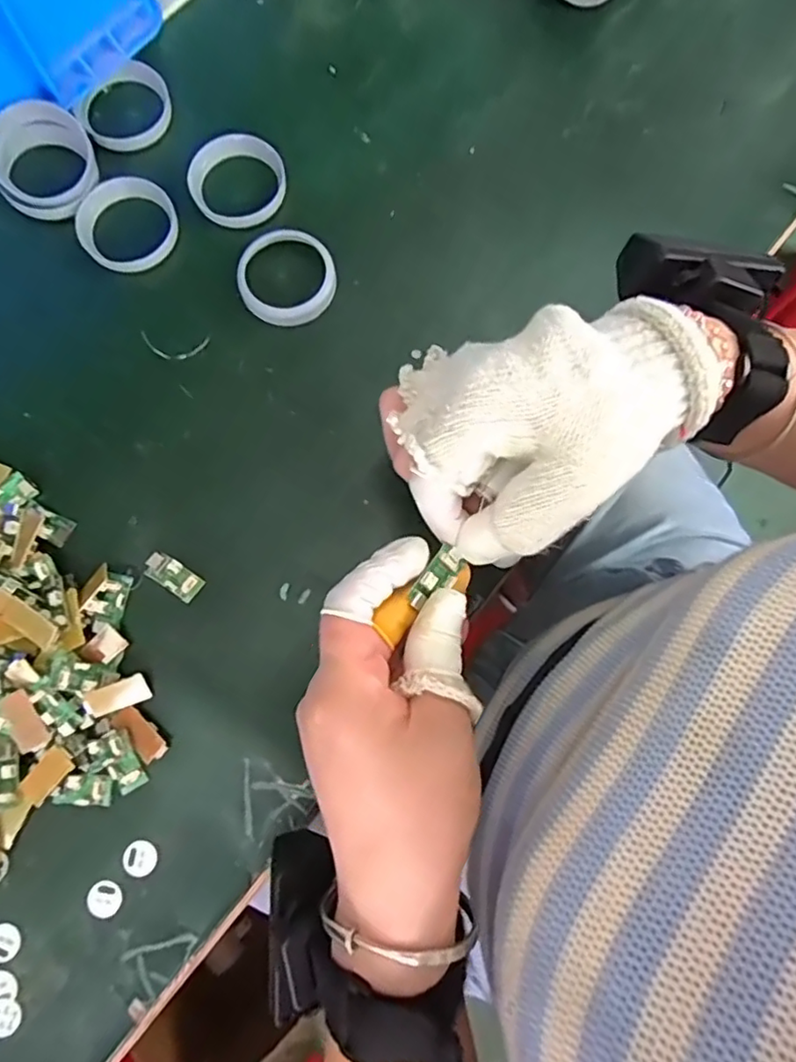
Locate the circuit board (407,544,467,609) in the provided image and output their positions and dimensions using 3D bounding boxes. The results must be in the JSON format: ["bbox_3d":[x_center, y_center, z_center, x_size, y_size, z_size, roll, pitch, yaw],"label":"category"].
[{"bbox_3d":[0.016,0.021,0.263,0.014,0.005,0.029,45,74,6],"label":"circuit board"}]

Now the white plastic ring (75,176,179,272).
[{"bbox_3d":[-0.166,-0.188,0.373,0.059,0.011,0.055,0,80,-1],"label":"white plastic ring"}]

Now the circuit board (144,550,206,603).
[{"bbox_3d":[-0.125,0.025,0.336,0.033,0.004,0.015,33,81,5],"label":"circuit board"}]

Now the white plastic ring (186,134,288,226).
[{"bbox_3d":[-0.098,-0.217,0.379,0.062,0.014,0.053,-28,82,-6],"label":"white plastic ring"}]

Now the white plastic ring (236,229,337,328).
[{"bbox_3d":[-0.068,-0.152,0.366,0.059,0.011,0.056,-4,80,-2],"label":"white plastic ring"}]

